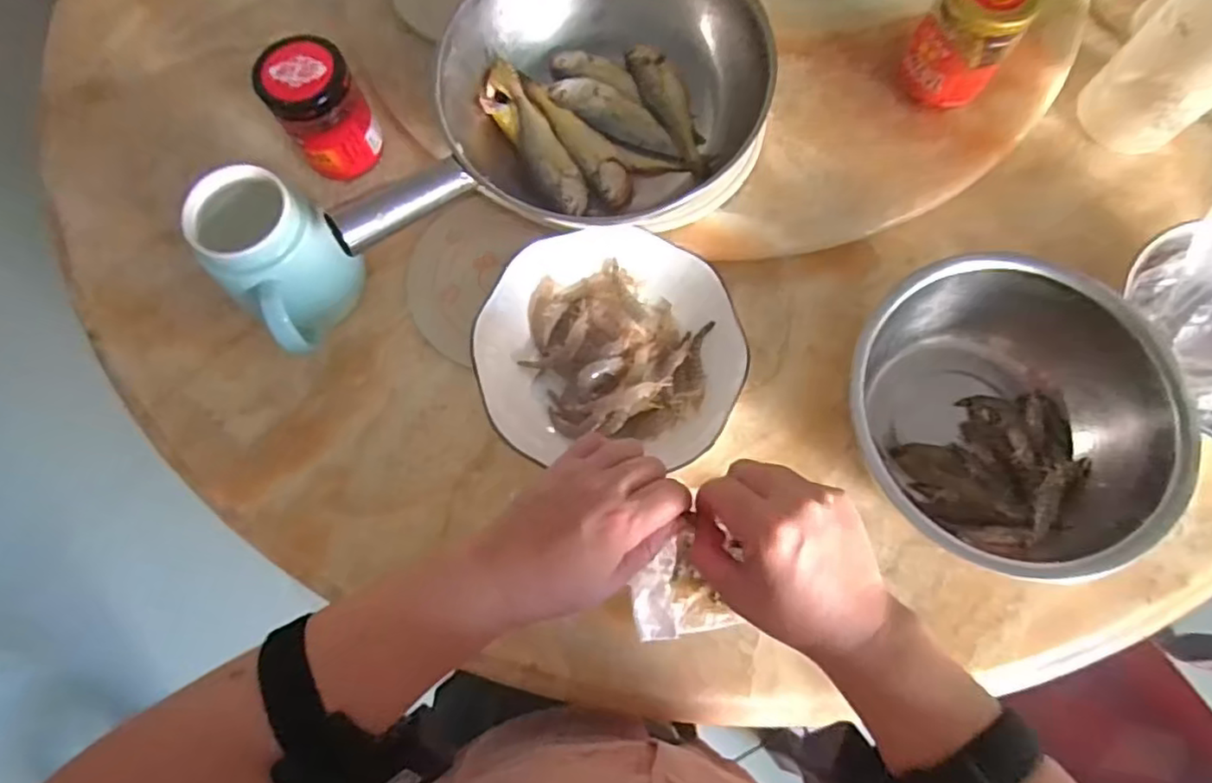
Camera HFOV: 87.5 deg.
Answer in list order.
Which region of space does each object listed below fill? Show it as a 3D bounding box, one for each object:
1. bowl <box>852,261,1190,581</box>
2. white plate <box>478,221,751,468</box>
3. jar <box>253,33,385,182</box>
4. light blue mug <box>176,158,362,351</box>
[{"bbox_3d":[0.270,0.012,0.441,0.203,0.081,0.180,34,77,9],"label":"bowl"},{"bbox_3d":[0.005,-0.036,0.477,0.187,0.043,0.172,0,74,0],"label":"white plate"},{"bbox_3d":[-0.221,-0.219,0.505,0.064,0.096,0.066,0,74,0],"label":"jar"},{"bbox_3d":[-0.224,-0.086,0.456,0.077,0.118,0.096,-43,78,-11],"label":"light blue mug"}]

